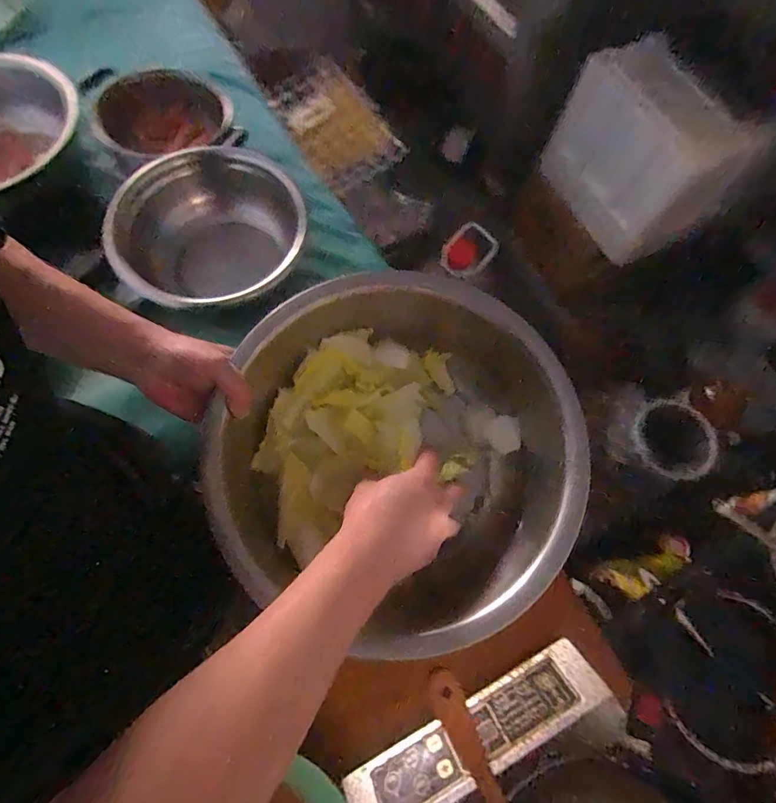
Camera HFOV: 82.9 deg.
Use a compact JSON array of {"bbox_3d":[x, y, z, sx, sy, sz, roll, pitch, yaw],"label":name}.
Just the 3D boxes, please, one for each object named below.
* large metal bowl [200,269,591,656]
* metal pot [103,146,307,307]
[{"bbox_3d":[0.001,0.043,0.436,0.353,0.100,0.338,1,70,-2],"label":"large metal bowl"},{"bbox_3d":[-0.303,-0.282,0.761,0.259,0.137,0.322,25,71,6],"label":"metal pot"}]

